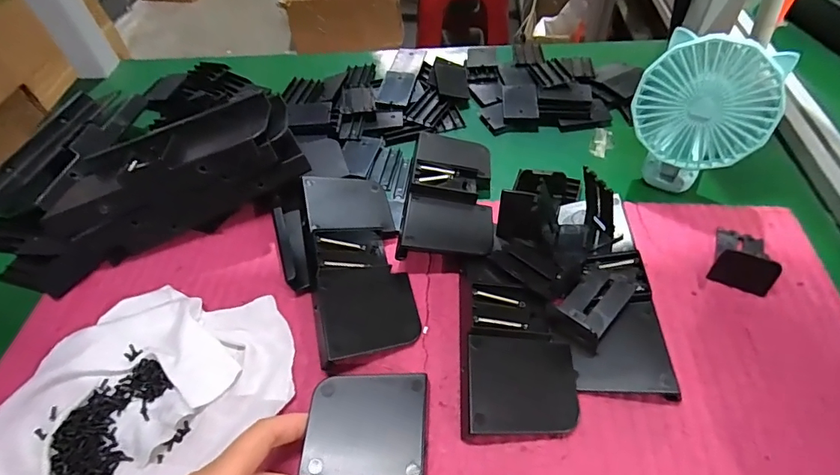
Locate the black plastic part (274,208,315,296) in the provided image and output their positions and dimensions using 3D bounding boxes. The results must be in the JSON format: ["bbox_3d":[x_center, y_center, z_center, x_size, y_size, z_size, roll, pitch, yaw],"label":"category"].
[{"bbox_3d":[-0.100,0.013,0.376,0.021,0.024,0.082,-17,53,-9],"label":"black plastic part"}]

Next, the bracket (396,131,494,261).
[{"bbox_3d":[0.028,-0.045,0.412,0.072,0.033,0.161,2,53,6],"label":"bracket"}]

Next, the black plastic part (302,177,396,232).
[{"bbox_3d":[-0.061,-0.028,0.393,0.069,0.004,0.059,-4,55,-22],"label":"black plastic part"}]

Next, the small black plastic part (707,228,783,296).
[{"bbox_3d":[0.248,0.011,0.353,0.039,0.028,0.057,21,57,19],"label":"small black plastic part"}]

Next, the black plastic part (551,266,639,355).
[{"bbox_3d":[0.121,0.048,0.328,0.037,0.020,0.056,31,60,25],"label":"black plastic part"}]

